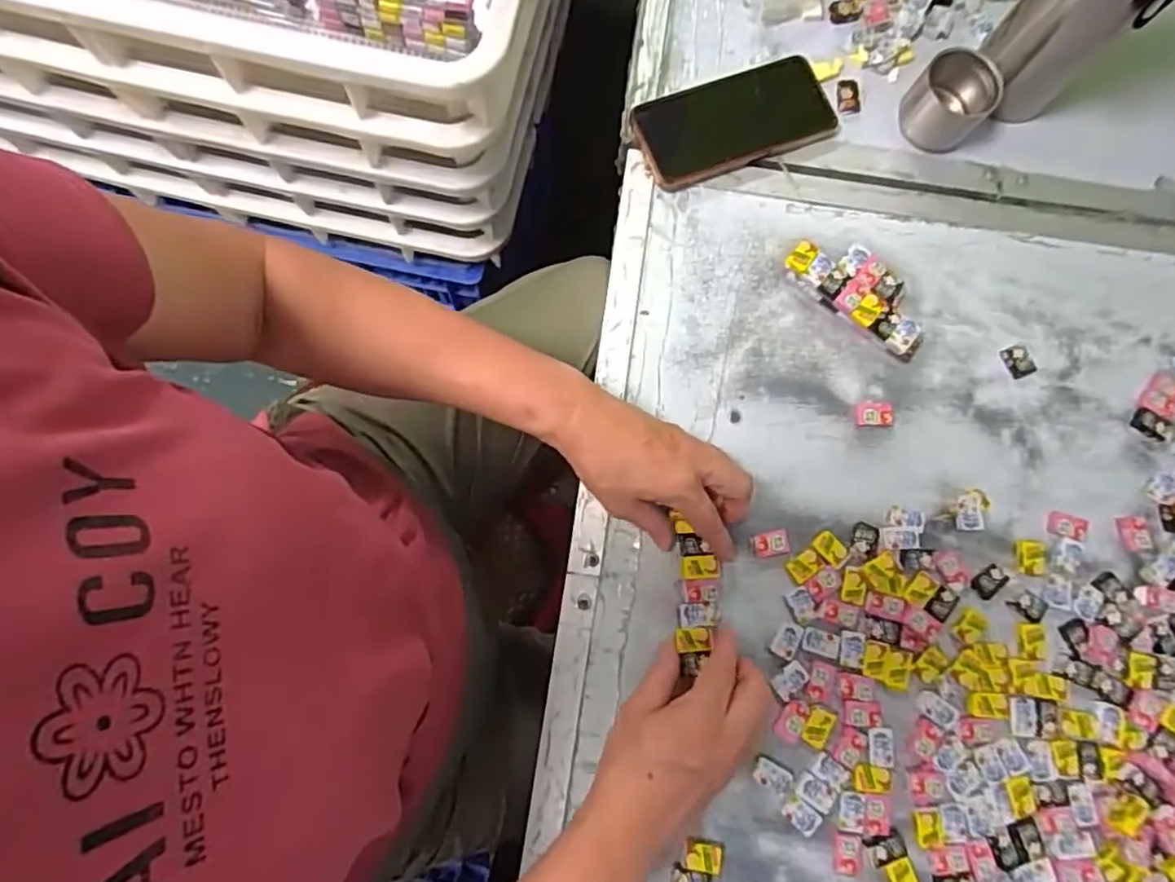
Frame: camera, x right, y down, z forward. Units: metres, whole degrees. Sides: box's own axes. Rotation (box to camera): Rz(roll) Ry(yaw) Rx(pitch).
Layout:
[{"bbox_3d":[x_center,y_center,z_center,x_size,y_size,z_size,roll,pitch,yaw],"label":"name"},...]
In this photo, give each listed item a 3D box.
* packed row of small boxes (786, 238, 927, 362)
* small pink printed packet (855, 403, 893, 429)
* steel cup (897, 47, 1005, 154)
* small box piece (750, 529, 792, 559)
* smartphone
[{"bbox_3d":[0.222,-0.119,0.526,0.124,0.022,0.053,42,81,6],"label":"packed row of small boxes"},{"bbox_3d":[0.227,-0.021,0.513,0.029,0.008,0.019,3,79,-1],"label":"small pink printed packet"},{"bbox_3d":[0.303,-0.283,0.543,0.054,0.055,0.060,-44,83,-8],"label":"steel cup"},{"bbox_3d":[0.139,0.078,0.490,0.029,0.007,0.019,-12,80,-3],"label":"small box piece"},{"bbox_3d":[0.126,-0.273,0.554,0.166,0.013,0.082,-20,80,-5],"label":"smartphone"}]

